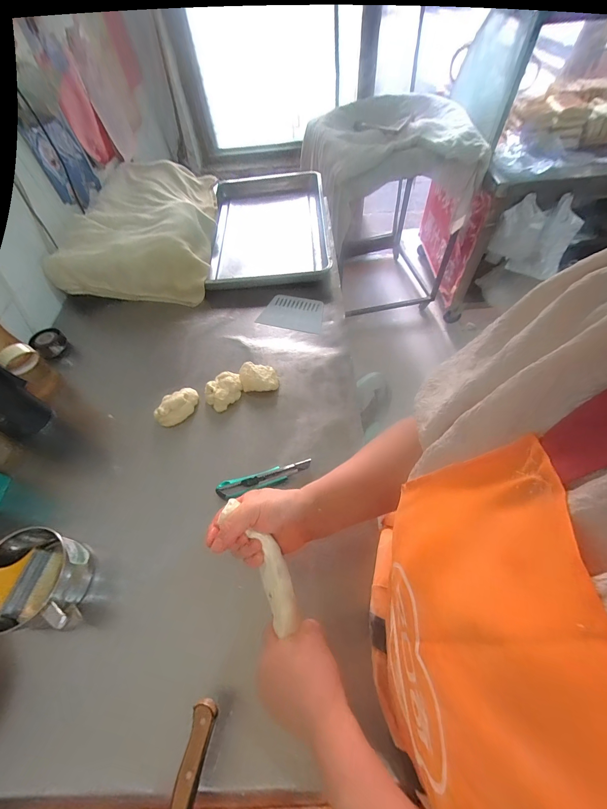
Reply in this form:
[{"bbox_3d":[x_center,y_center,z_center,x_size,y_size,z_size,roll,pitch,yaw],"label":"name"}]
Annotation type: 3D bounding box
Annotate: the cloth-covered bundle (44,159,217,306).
[{"bbox_3d":[-0.429,-0.489,0.884,0.360,0.136,0.429,1,57,4],"label":"cloth-covered bundle"}]

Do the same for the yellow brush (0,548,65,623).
[{"bbox_3d":[-0.452,0.240,0.447,0.171,0.023,0.085,32,54,-27],"label":"yellow brush"}]

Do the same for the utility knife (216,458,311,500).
[{"bbox_3d":[-0.069,0.135,0.572,0.171,0.012,0.035,-14,57,-6],"label":"utility knife"}]

